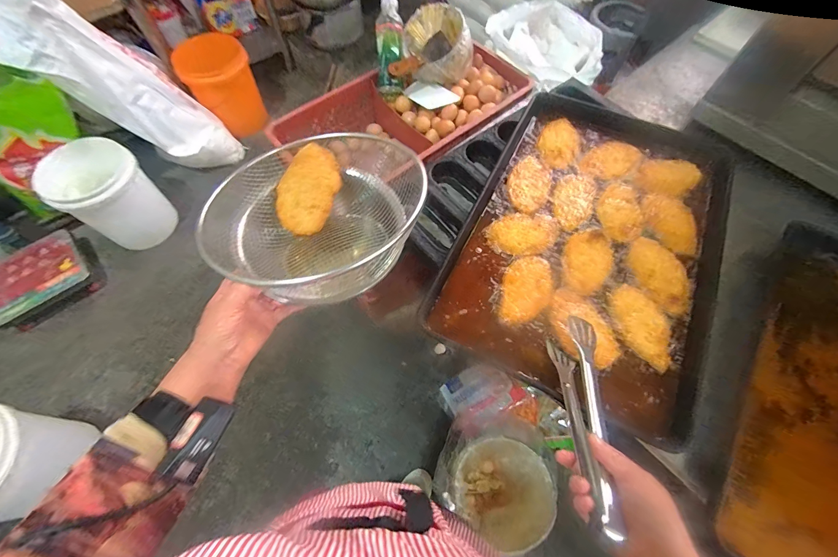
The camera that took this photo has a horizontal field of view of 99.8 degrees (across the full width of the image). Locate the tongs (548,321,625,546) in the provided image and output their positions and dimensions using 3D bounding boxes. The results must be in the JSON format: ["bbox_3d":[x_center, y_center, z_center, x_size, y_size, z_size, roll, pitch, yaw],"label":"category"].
[{"bbox_3d":[0.199,0.155,0.434,0.045,0.063,0.275,14,34,7],"label":"tongs"}]

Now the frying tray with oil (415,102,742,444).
[{"bbox_3d":[0.314,-0.098,0.624,0.409,0.053,0.633,24,66,11],"label":"frying tray with oil"}]

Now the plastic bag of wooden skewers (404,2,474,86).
[{"bbox_3d":[0.046,-0.602,0.916,0.161,0.119,0.165,-13,64,-6],"label":"plastic bag of wooden skewers"}]

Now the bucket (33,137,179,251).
[{"bbox_3d":[-1.239,-0.329,1.441,0.334,0.337,0.316,0,64,0],"label":"bucket"}]

